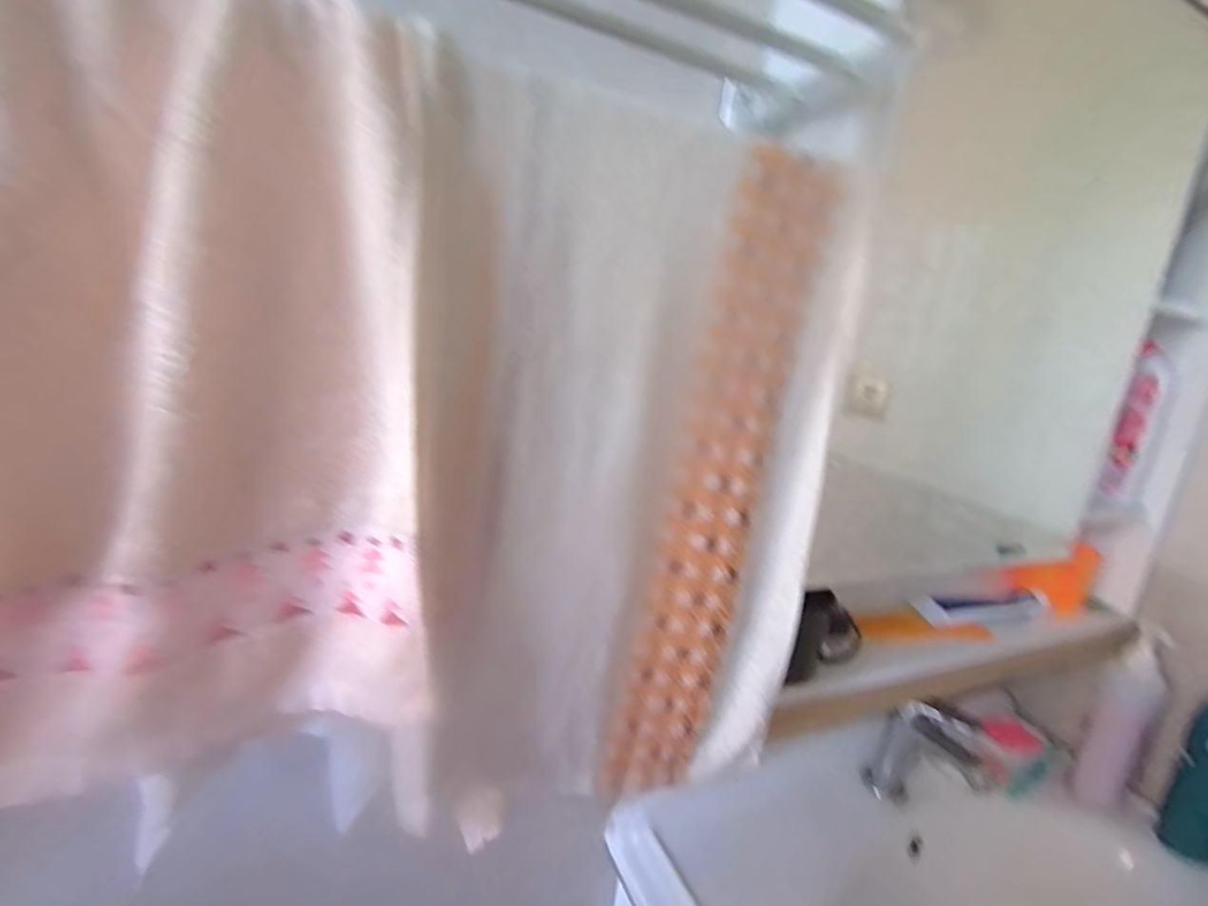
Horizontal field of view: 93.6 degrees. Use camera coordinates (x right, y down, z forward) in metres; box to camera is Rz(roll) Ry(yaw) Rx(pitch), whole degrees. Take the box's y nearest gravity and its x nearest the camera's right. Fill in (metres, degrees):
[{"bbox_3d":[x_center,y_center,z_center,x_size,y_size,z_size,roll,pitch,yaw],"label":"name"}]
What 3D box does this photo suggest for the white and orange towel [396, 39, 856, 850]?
[{"bbox_3d":[0.026,0.027,0.344,0.255,0.404,0.018,1,14,-24],"label":"white and orange towel"}]

